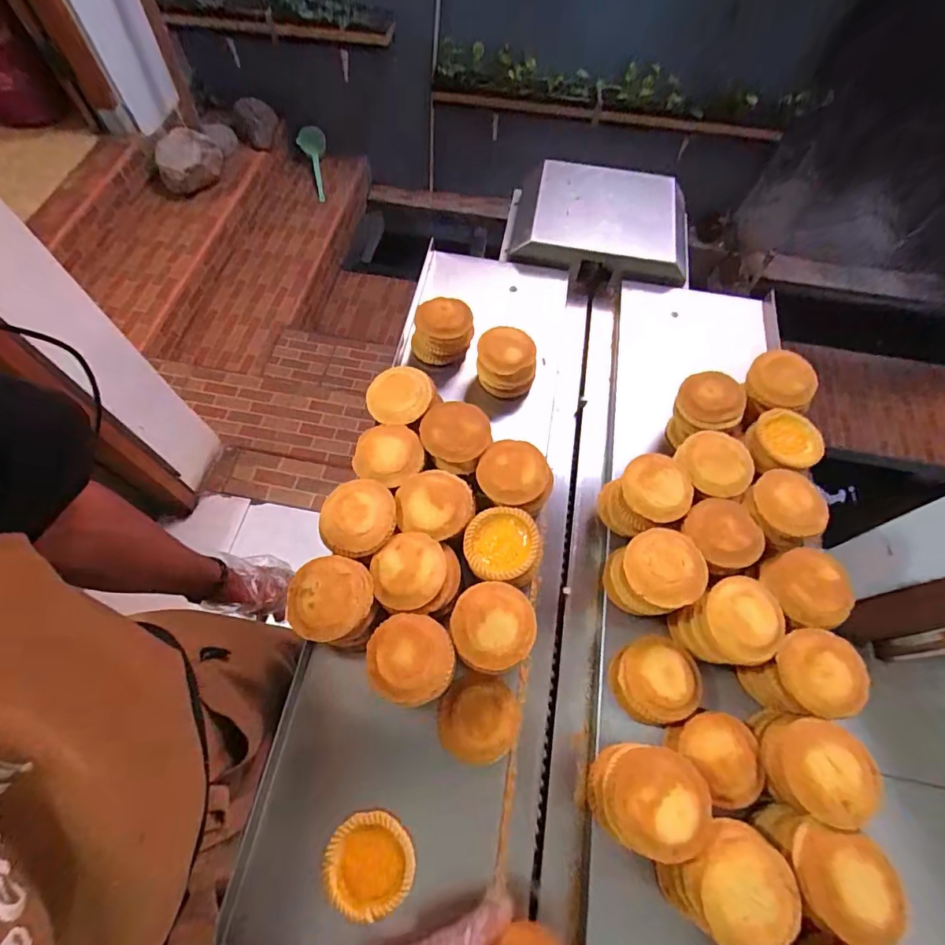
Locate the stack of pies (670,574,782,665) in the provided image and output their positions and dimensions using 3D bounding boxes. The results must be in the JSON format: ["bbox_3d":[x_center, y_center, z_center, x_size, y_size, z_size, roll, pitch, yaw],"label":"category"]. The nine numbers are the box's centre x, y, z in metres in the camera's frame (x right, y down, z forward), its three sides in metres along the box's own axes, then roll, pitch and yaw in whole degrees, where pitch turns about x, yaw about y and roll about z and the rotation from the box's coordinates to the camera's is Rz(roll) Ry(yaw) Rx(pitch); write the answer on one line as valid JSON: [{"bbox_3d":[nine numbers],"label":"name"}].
[{"bbox_3d":[0.244,0.144,0.463,0.080,0.073,0.068,-22,66,-11],"label":"stack of pies"}]

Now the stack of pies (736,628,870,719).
[{"bbox_3d":[0.299,0.184,0.443,0.066,0.079,0.068,-18,65,-9],"label":"stack of pies"}]

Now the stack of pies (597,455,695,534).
[{"bbox_3d":[0.182,0.029,0.519,0.076,0.085,0.075,-6,64,-3],"label":"stack of pies"}]

